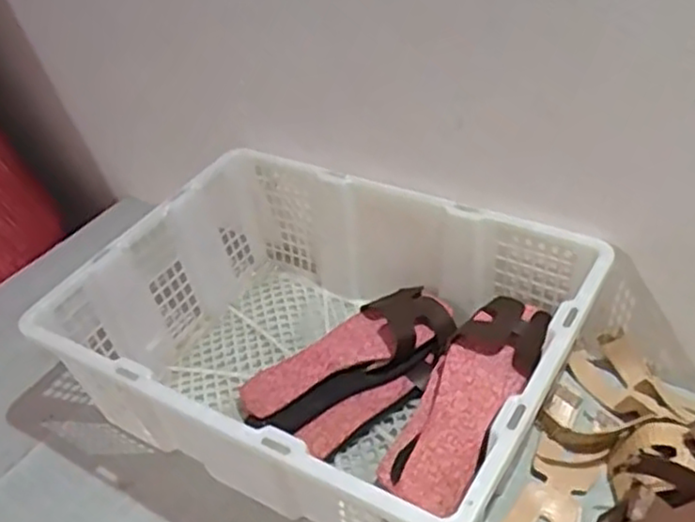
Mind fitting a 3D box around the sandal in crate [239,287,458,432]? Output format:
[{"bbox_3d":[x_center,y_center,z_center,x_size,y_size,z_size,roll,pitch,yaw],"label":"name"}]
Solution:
[{"bbox_3d":[-0.003,0.107,0.798,0.241,0.060,0.092,-23,42,-18],"label":"sandal in crate"}]

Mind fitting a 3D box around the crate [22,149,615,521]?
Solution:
[{"bbox_3d":[-0.023,0.083,0.749,0.467,0.168,0.347,15,45,25],"label":"crate"}]

